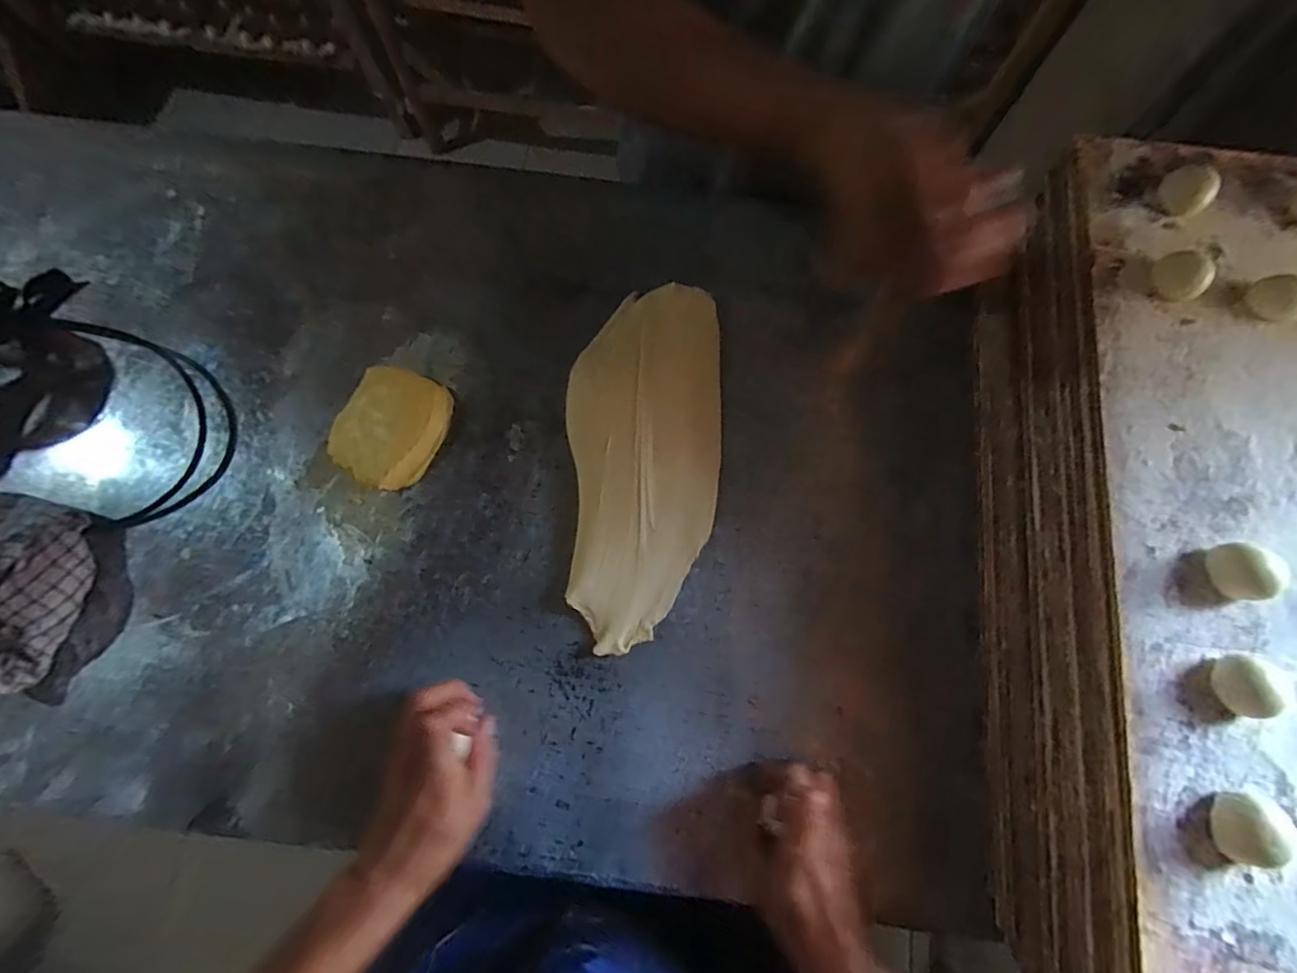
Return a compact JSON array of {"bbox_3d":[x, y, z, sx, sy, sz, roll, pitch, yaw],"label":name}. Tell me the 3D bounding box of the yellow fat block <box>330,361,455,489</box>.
[{"bbox_3d":[-0.227,-0.051,0.483,0.090,0.027,0.102,22,76,7],"label":"yellow fat block"}]

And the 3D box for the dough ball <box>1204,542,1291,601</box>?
[{"bbox_3d":[0.352,0.051,0.321,0.031,0.019,0.028,29,78,8],"label":"dough ball"}]

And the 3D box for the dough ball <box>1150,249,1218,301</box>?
[{"bbox_3d":[0.364,-0.143,0.370,0.030,0.019,0.027,34,78,9],"label":"dough ball"}]

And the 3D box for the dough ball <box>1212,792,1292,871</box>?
[{"bbox_3d":[0.316,0.180,0.285,0.030,0.026,0.033,0,76,1],"label":"dough ball"}]

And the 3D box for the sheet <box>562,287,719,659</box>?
[{"bbox_3d":[-0.002,-0.028,0.476,0.129,0.028,0.314,1,74,1],"label":"sheet"}]

